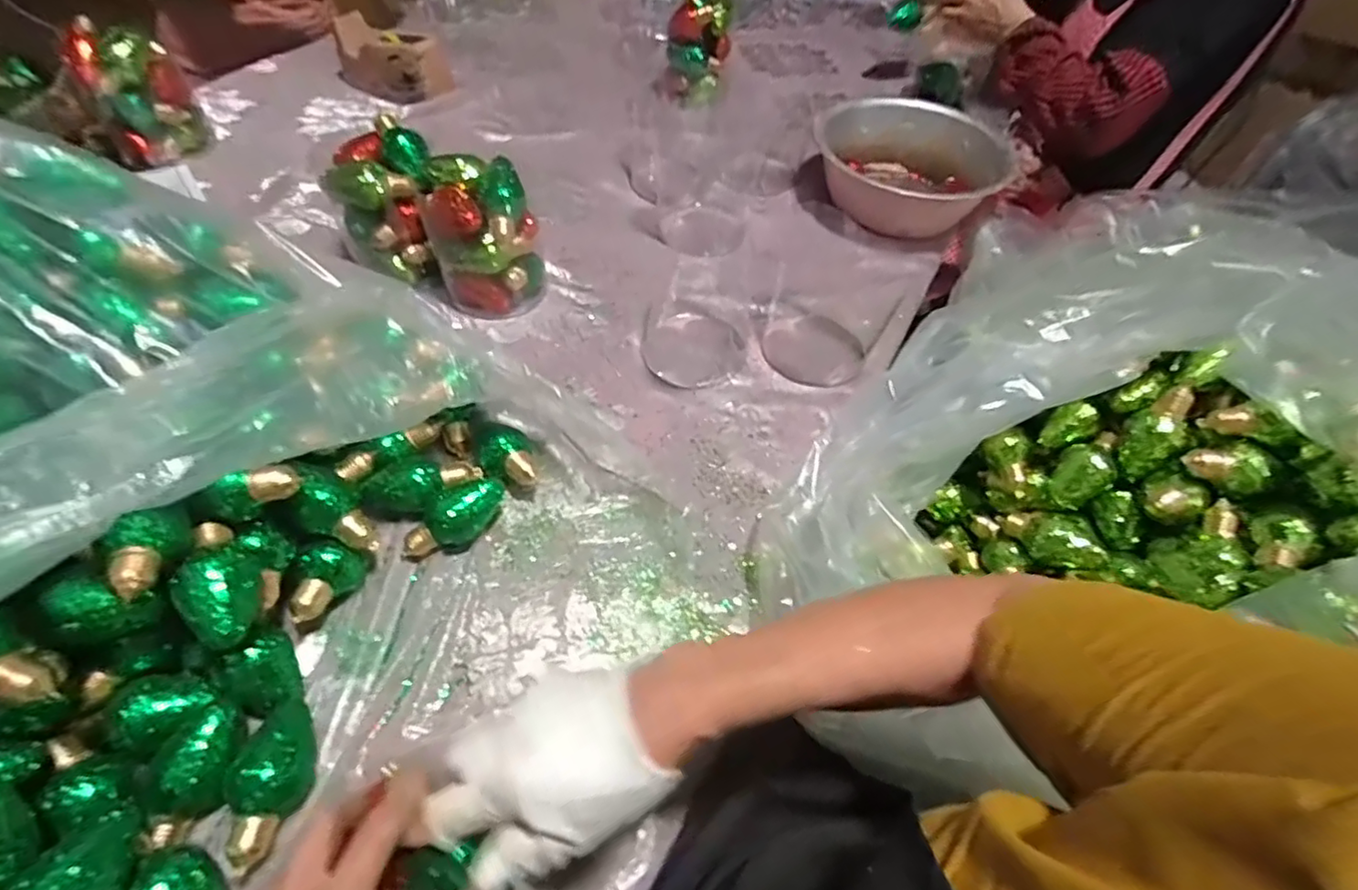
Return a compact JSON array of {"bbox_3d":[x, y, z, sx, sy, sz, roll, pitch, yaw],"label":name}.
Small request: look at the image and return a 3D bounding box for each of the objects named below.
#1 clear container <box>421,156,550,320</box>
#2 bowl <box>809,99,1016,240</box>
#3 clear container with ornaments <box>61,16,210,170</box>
[{"bbox_3d":[-0.230,-0.249,0.727,0.124,0.153,0.115,-13,56,-12],"label":"clear container"},{"bbox_3d":[0.347,-0.434,0.934,0.267,0.101,0.267,1,54,-2],"label":"bowl"},{"bbox_3d":[-0.771,-0.495,0.867,0.121,0.157,0.111,-35,64,-27],"label":"clear container with ornaments"}]

